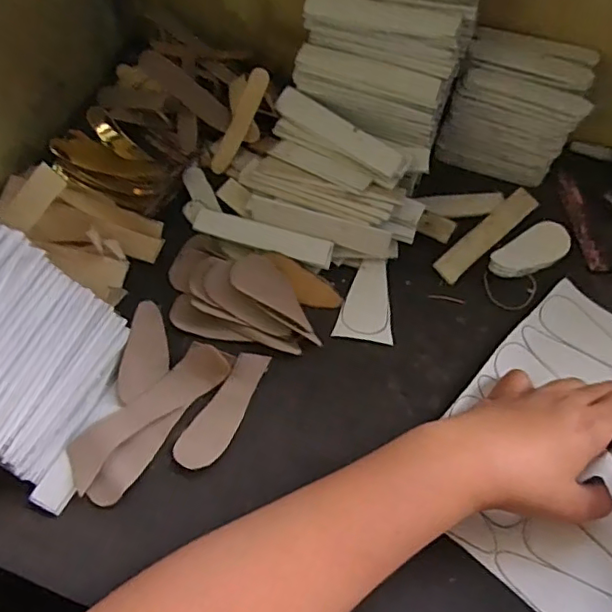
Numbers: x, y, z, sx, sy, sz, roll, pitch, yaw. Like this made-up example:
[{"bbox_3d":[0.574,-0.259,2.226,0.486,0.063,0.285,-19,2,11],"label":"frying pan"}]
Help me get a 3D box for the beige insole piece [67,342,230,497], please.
[{"bbox_3d":[-0.102,0.068,0.367,0.030,0.012,0.117,42,70,18],"label":"beige insole piece"}]

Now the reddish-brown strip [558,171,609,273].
[{"bbox_3d":[0.221,-0.070,0.455,0.017,0.004,0.096,-5,64,-3],"label":"reddish-brown strip"}]

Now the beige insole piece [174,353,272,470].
[{"bbox_3d":[-0.052,0.068,0.369,0.028,0.008,0.084,33,66,8],"label":"beige insole piece"}]

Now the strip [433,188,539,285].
[{"bbox_3d":[0.143,-0.057,0.443,0.108,0.006,0.022,-40,71,-18],"label":"strip"}]

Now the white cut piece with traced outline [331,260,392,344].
[{"bbox_3d":[0.045,-0.005,0.417,0.040,0.004,0.066,7,64,2],"label":"white cut piece with traced outline"}]

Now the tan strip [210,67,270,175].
[{"bbox_3d":[-0.053,-0.149,0.458,0.016,0.006,0.088,29,110,-2],"label":"tan strip"}]

